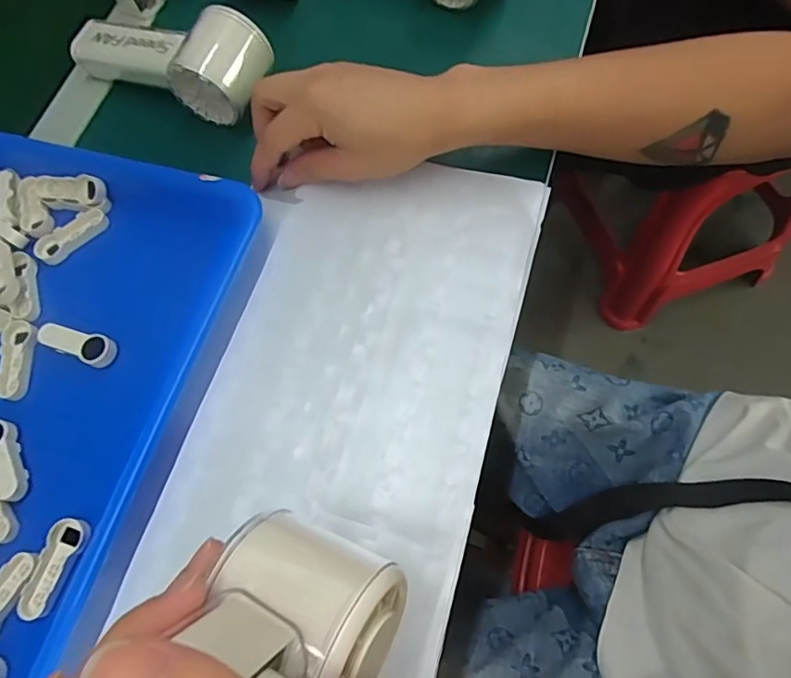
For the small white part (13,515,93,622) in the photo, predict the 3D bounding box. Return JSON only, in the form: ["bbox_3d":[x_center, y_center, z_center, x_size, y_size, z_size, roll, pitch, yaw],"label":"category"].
[{"bbox_3d":[-0.183,0.122,0.291,0.019,0.006,0.050,14,71,11],"label":"small white part"}]

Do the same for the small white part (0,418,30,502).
[{"bbox_3d":[-0.226,0.070,0.317,0.018,0.014,0.050,-32,69,-7],"label":"small white part"}]

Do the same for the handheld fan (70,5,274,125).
[{"bbox_3d":[-0.168,-0.211,0.399,0.157,0.048,0.059,21,72,13],"label":"handheld fan"}]

